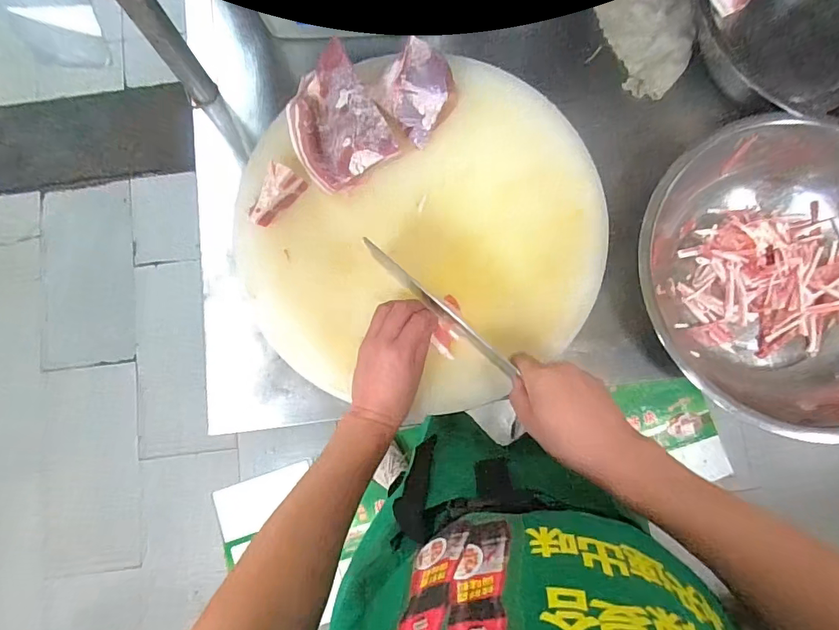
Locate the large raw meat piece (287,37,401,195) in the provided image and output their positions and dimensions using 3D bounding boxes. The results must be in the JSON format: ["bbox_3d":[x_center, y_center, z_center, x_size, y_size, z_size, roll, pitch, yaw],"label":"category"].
[{"bbox_3d":[-0.102,-0.227,0.557,0.110,0.049,0.139,-30,82,-3],"label":"large raw meat piece"}]

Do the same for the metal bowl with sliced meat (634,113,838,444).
[{"bbox_3d":[0.448,-0.048,0.587,0.332,0.107,0.365,0,82,1],"label":"metal bowl with sliced meat"}]

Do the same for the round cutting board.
[{"bbox_3d":[0.015,-0.089,0.566,0.439,0.046,0.379,-27,82,-3],"label":"round cutting board"}]

